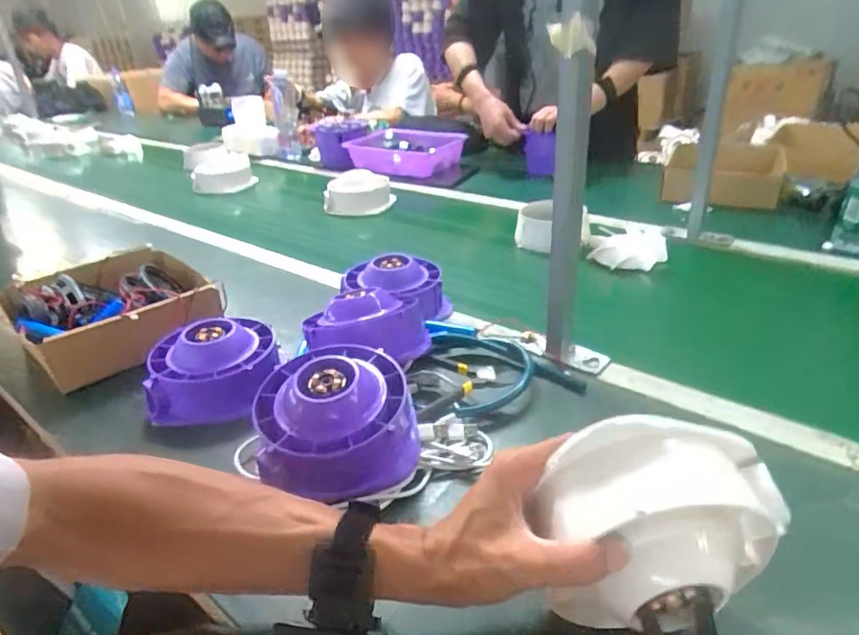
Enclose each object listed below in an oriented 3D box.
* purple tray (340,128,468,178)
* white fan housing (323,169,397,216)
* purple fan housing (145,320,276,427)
[{"bbox_3d":[-0.063,-0.455,1.507,0.320,0.067,0.223,21,40,36],"label":"purple tray"},{"bbox_3d":[-0.162,-0.283,1.238,0.152,0.060,0.154,-10,31,-8],"label":"white fan housing"},{"bbox_3d":[-0.230,0.049,0.594,0.133,0.065,0.120,-10,31,-8],"label":"purple fan housing"}]

